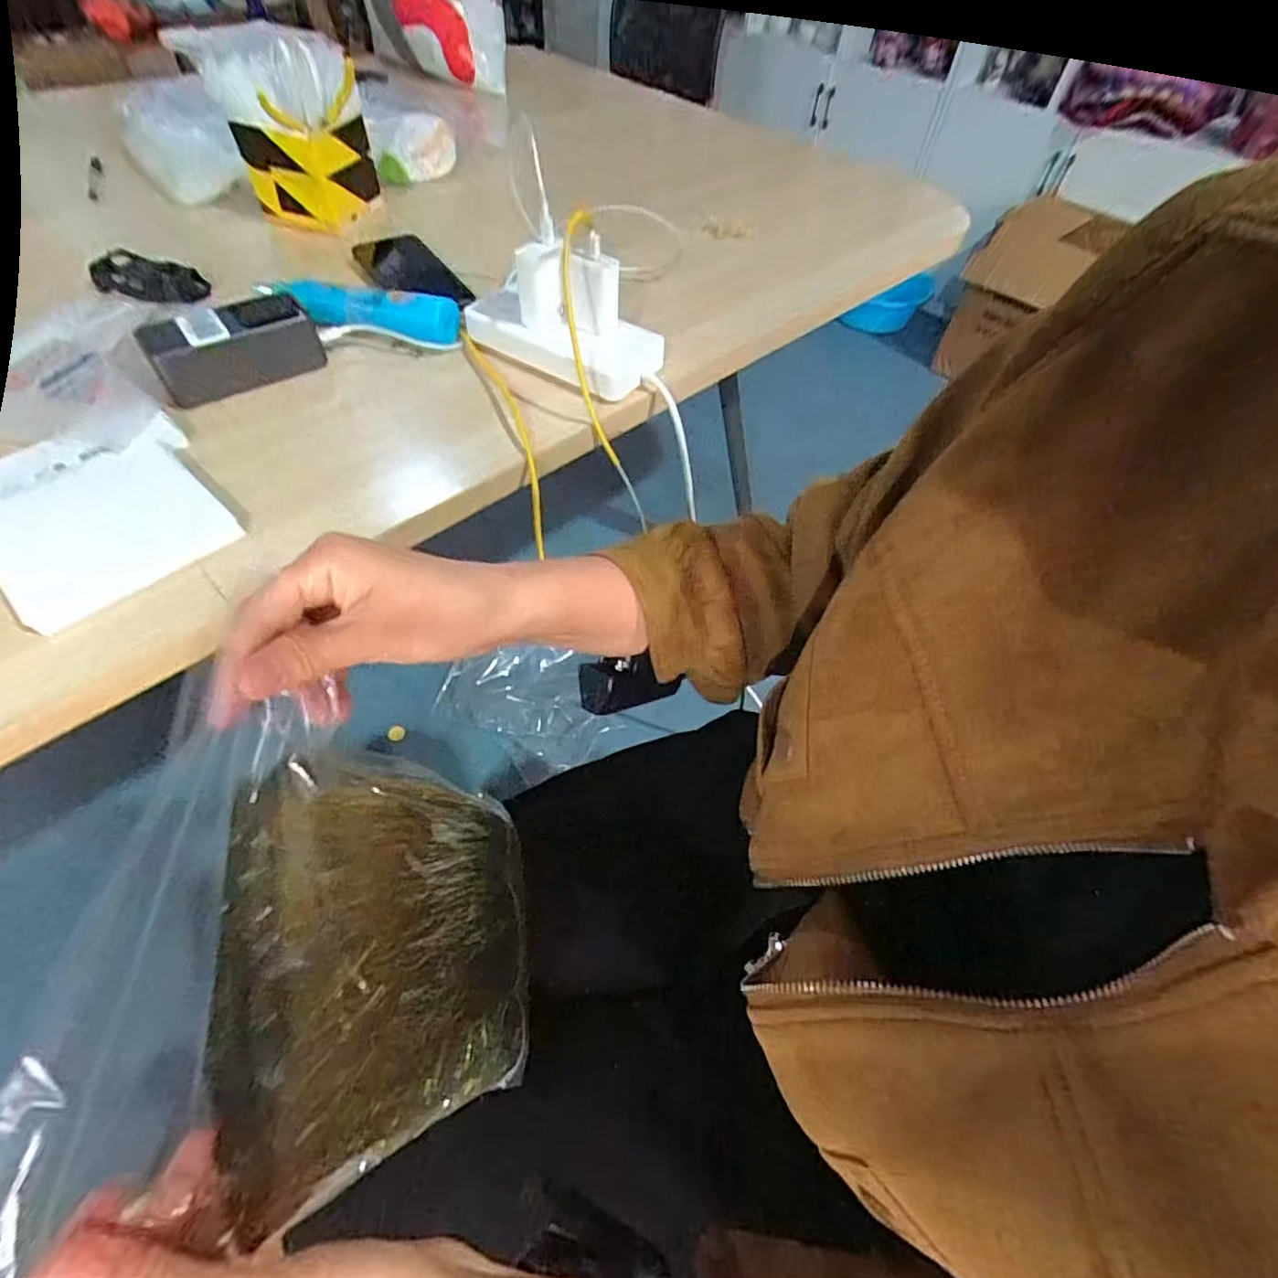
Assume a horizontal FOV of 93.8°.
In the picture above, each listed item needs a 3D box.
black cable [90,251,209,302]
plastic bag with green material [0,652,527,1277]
[{"bbox_3d":[-0.502,-0.373,0.615,0.115,0.026,0.049,13,54,5],"label":"black cable"},{"bbox_3d":[-0.126,0.141,0.275,0.029,0.237,0.178,-23,53,17],"label":"plastic bag with green material"}]

